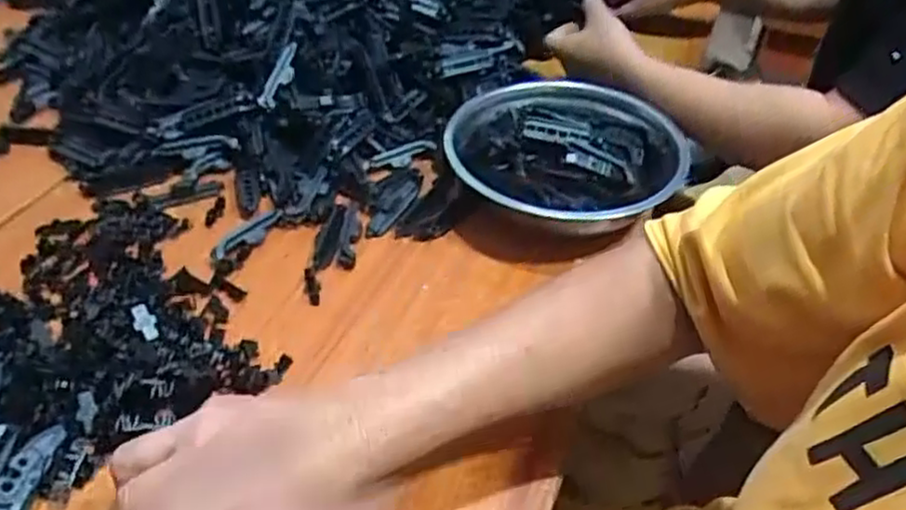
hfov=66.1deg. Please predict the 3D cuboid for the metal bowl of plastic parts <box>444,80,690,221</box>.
[{"bbox_3d":[0.098,-0.087,0.621,0.199,0.065,0.202,1,43,-1],"label":"metal bowl of plastic parts"}]

